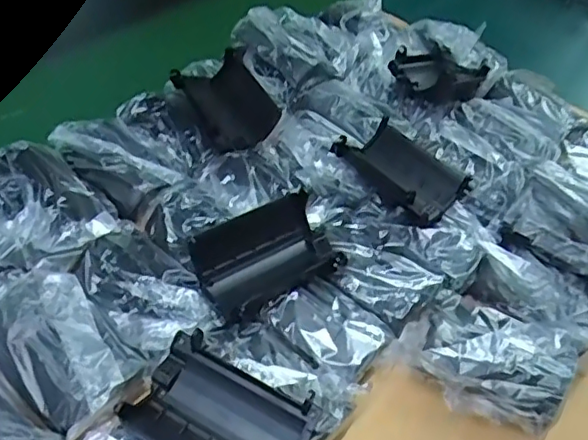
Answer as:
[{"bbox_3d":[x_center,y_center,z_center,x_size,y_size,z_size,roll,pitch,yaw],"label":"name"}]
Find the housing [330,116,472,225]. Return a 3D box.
[{"bbox_3d":[0.064,-0.031,0.347,0.050,0.024,0.071,-30,55,-31],"label":"housing"}]

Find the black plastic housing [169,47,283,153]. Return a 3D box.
[{"bbox_3d":[-0.044,-0.080,0.376,0.049,0.023,0.075,-21,51,-25],"label":"black plastic housing"}]

